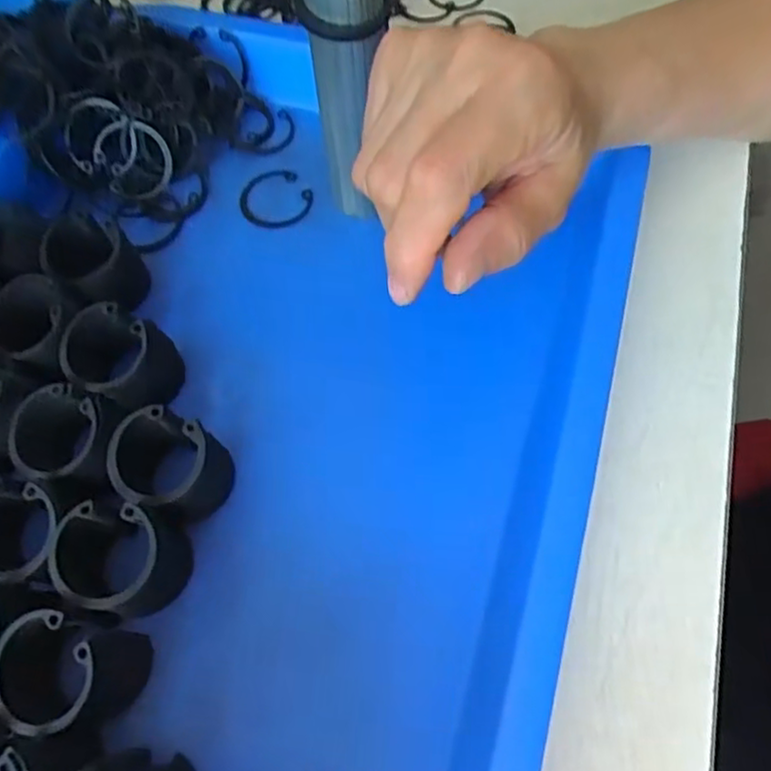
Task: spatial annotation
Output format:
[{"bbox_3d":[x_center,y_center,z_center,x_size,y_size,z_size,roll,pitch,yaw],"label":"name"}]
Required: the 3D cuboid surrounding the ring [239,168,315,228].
[{"bbox_3d":[-0.055,-0.091,0.338,0.033,0.004,0.036,-3,66,6],"label":"ring"}]

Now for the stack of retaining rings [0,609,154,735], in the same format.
[{"bbox_3d":[-0.103,0.095,0.224,0.037,0.039,0.033,3,61,4],"label":"stack of retaining rings"}]

